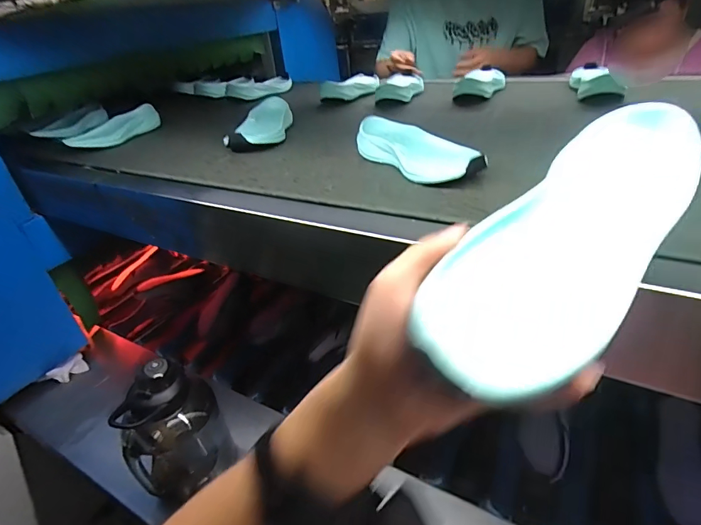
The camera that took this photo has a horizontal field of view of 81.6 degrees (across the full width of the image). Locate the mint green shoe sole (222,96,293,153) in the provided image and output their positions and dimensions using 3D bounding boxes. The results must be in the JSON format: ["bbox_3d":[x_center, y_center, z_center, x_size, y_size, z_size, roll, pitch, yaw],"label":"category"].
[{"bbox_3d":[-0.159,-0.254,0.739,0.085,0.044,0.216,-5,33,4],"label":"mint green shoe sole"}]

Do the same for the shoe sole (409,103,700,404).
[{"bbox_3d":[0.125,-0.011,0.232,0.081,0.050,0.220,40,71,15],"label":"shoe sole"}]

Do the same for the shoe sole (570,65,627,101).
[{"bbox_3d":[0.473,-0.358,0.794,0.086,0.046,0.207,3,34,16],"label":"shoe sole"}]

